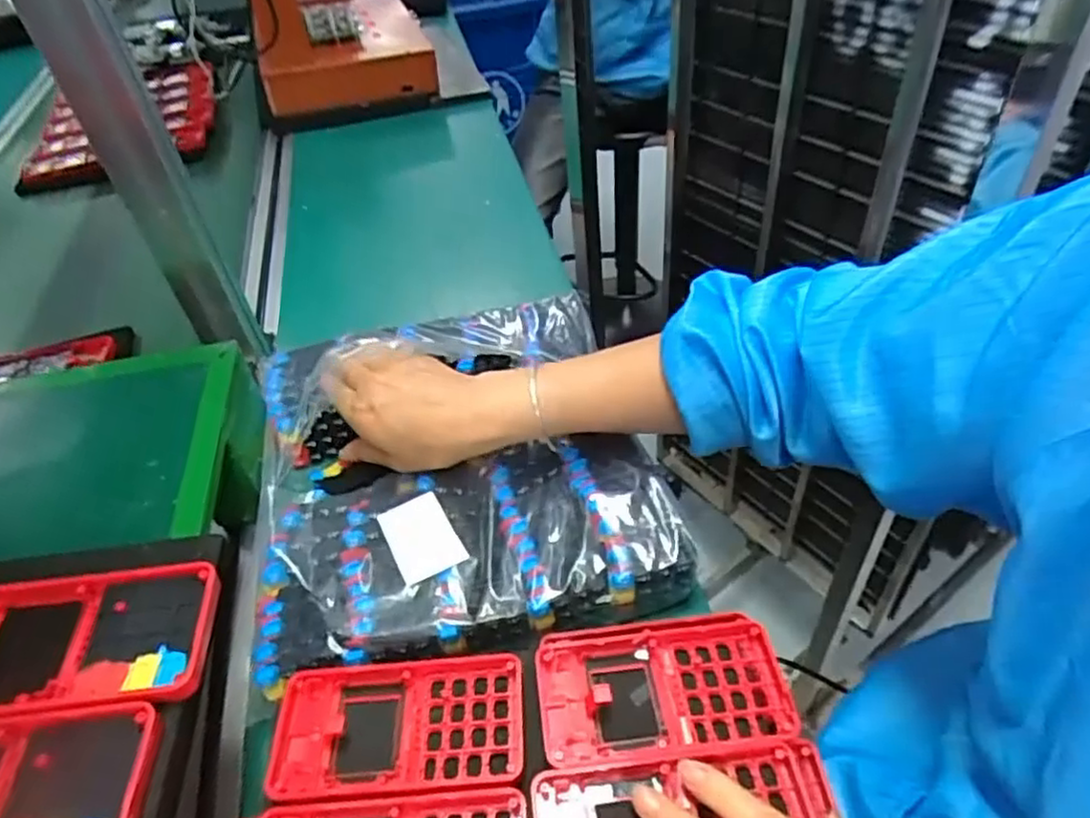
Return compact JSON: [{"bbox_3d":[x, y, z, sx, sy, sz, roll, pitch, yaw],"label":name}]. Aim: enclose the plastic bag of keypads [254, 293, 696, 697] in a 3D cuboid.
[{"bbox_3d":[-0.073,0.035,0.528,0.270,0.054,0.305,-13,46,-8],"label":"plastic bag of keypads"}]

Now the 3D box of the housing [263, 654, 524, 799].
[{"bbox_3d":[-0.073,0.158,0.348,0.124,0.014,0.063,-4,45,1],"label":"housing"}]

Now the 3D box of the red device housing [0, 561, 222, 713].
[{"bbox_3d":[-0.212,0.101,0.306,0.125,0.015,0.065,-6,45,-1],"label":"red device housing"}]

